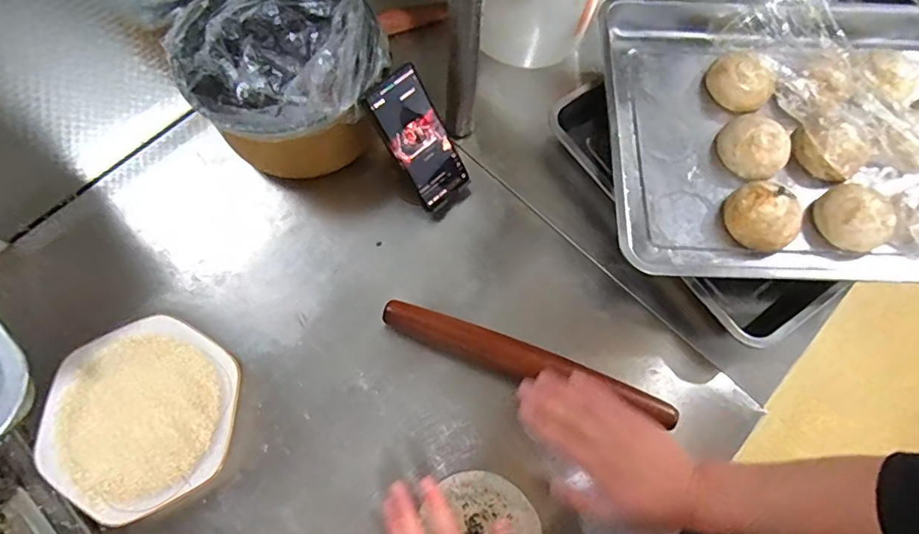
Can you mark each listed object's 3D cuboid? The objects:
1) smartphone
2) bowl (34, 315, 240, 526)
[{"bbox_3d":[-0.047,-0.152,0.635,0.075,0.166,0.013,-41,36,-14],"label":"smartphone"},{"bbox_3d":[-0.356,0.167,0.585,0.200,0.036,0.204,2,70,-1],"label":"bowl"}]

